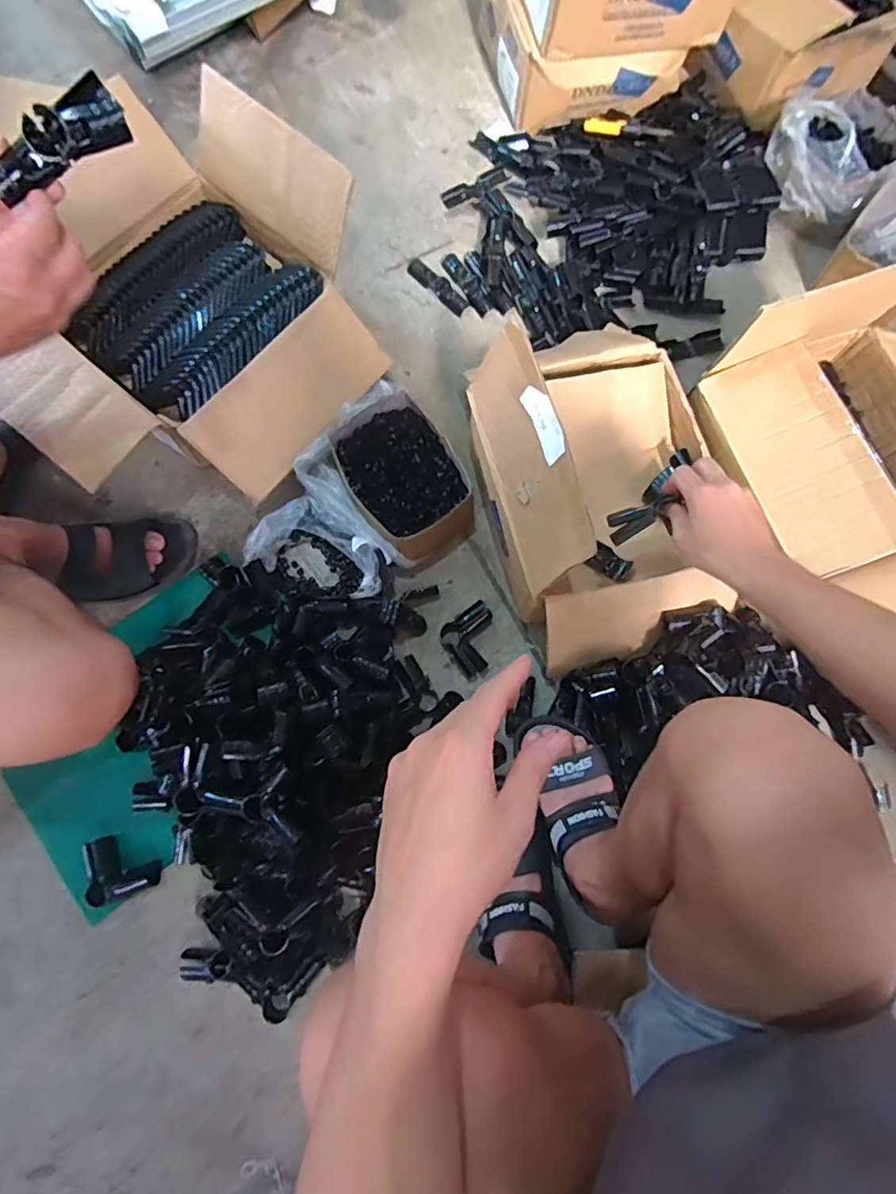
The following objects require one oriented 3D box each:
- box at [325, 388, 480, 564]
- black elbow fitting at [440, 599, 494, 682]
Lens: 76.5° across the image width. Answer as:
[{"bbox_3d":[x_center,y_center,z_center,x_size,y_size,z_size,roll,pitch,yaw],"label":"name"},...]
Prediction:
[{"bbox_3d":[-0.064,-0.169,0.835,0.156,0.083,0.225,-30,78,-9],"label":"box"},{"bbox_3d":[0.039,0.064,0.808,0.080,0.035,0.086,-34,79,-10],"label":"black elbow fitting"}]

